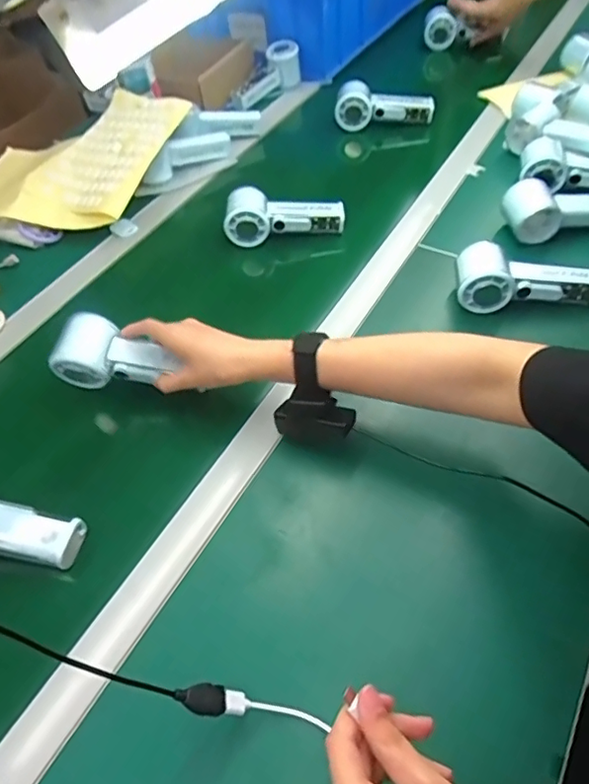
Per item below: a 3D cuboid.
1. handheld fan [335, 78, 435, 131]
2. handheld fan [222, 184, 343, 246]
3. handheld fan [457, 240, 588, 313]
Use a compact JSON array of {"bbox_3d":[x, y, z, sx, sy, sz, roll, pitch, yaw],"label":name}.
[{"bbox_3d":[0.144,-0.459,0.881,0.154,0.065,0.036,3,52,9],"label":"handheld fan"},{"bbox_3d":[-0.011,-0.229,0.713,0.157,0.057,0.051,0,52,6],"label":"handheld fan"},{"bbox_3d":[0.255,-0.123,0.594,0.153,0.052,0.053,2,52,8],"label":"handheld fan"}]

